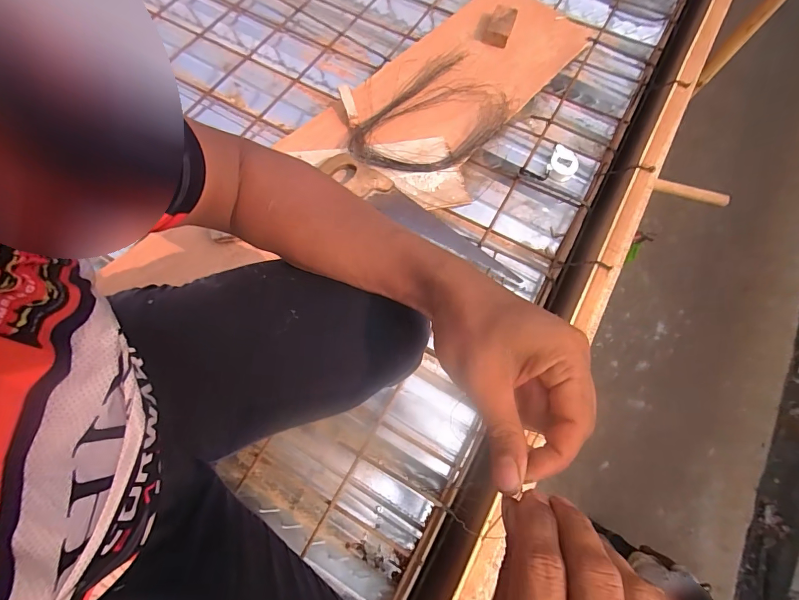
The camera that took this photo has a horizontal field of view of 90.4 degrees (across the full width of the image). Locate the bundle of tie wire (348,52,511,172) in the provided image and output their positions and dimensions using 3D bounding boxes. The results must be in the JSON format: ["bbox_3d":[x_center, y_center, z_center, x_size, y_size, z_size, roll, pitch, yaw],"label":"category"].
[{"bbox_3d":[0.090,-0.425,0.937,0.265,0.035,0.429,33,70,11],"label":"bundle of tie wire"}]

